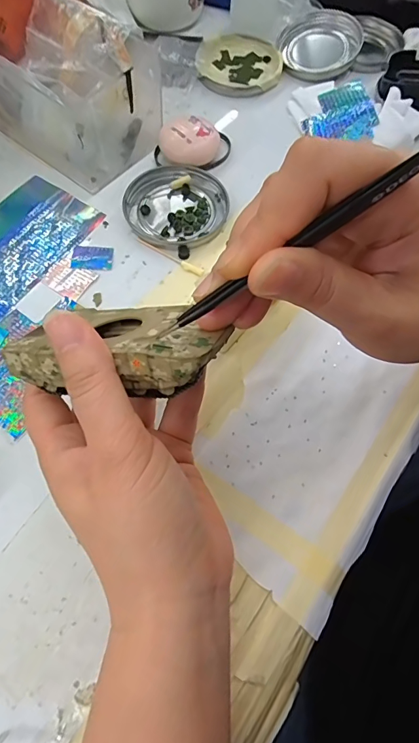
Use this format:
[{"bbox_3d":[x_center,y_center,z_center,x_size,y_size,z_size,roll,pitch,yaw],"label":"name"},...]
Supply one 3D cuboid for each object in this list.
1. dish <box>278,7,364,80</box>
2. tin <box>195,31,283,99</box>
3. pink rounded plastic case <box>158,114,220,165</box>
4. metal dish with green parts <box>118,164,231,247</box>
[{"bbox_3d":[0.105,-0.316,0.403,0.069,0.018,0.077,27,68,9],"label":"dish"},{"bbox_3d":[0.029,-0.293,0.399,0.078,0.010,0.086,11,67,3],"label":"tin"},{"bbox_3d":[-0.017,-0.185,0.342,0.043,0.023,0.036,27,68,9],"label":"pink rounded plastic case"},{"bbox_3d":[-0.026,-0.128,0.327,0.076,0.007,0.074,1,67,-2],"label":"metal dish with green parts"}]

